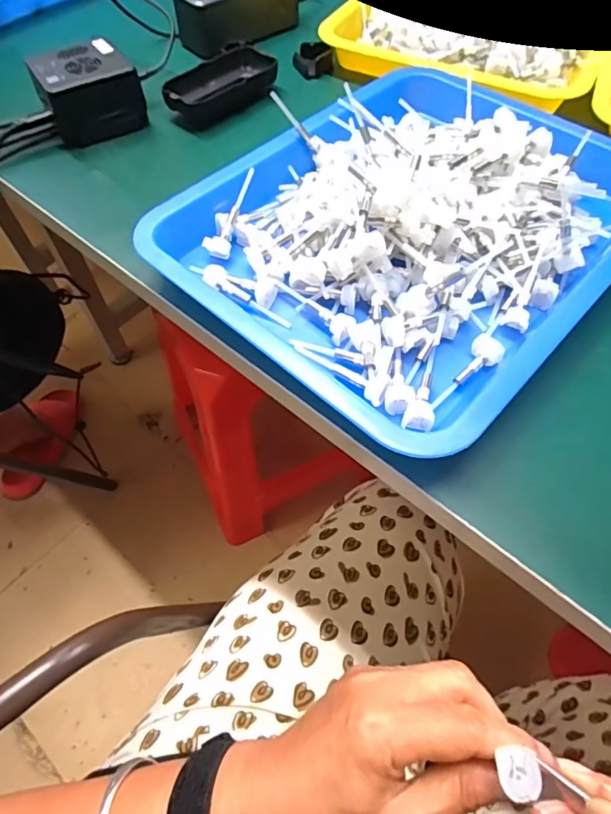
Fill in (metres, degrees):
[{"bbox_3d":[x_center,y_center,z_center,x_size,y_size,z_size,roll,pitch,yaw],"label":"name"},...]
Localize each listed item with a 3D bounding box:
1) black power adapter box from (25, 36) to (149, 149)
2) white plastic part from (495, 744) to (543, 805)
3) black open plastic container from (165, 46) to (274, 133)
[{"bbox_3d":[-0.189,-0.275,0.440,0.082,0.051,0.067,-25,61,-14],"label":"black power adapter box"},{"bbox_3d":[0.090,0.152,0.208,0.016,0.004,0.018,-10,62,-2],"label":"white plastic part"},{"bbox_3d":[-0.079,-0.302,0.467,0.058,0.023,0.116,34,65,20],"label":"black open plastic container"}]

